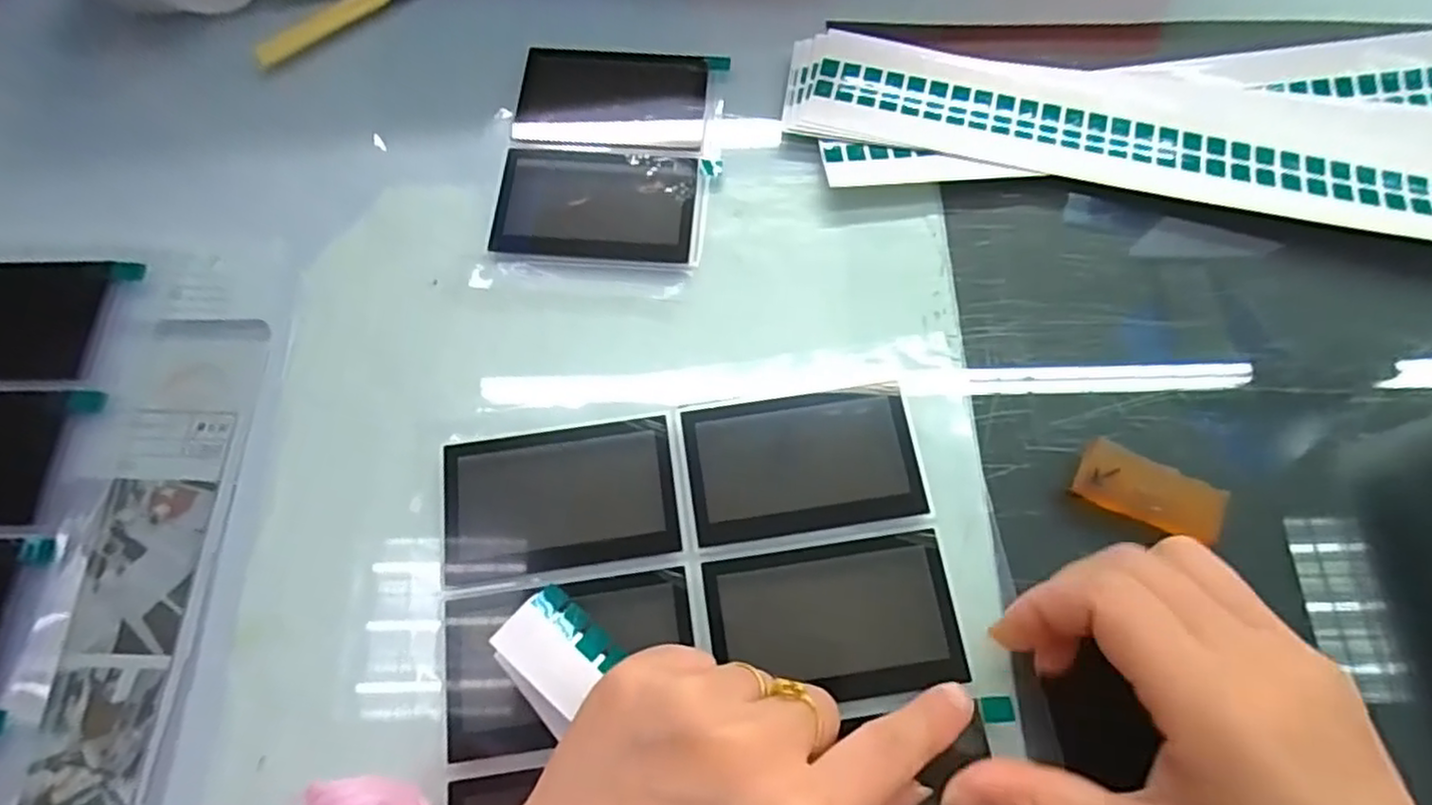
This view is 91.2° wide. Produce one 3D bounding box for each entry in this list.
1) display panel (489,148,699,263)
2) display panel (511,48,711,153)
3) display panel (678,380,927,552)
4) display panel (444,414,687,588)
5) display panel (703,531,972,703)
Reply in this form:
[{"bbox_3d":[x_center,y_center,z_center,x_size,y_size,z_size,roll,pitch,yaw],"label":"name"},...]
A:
[{"bbox_3d":[-0.052,-0.086,0.304,0.084,0.005,0.049,3,70,2],"label":"display panel"},{"bbox_3d":[-0.047,-0.140,0.322,0.086,0.004,0.055,5,70,3],"label":"display panel"},{"bbox_3d":[0.032,0.021,0.264,0.084,0.004,0.053,-8,70,-2],"label":"display panel"},{"bbox_3d":[-0.058,0.036,0.260,0.084,0.005,0.052,-8,70,-2],"label":"display panel"},{"bbox_3d":[0.041,0.076,0.246,0.084,0.006,0.050,-7,68,-1],"label":"display panel"}]

